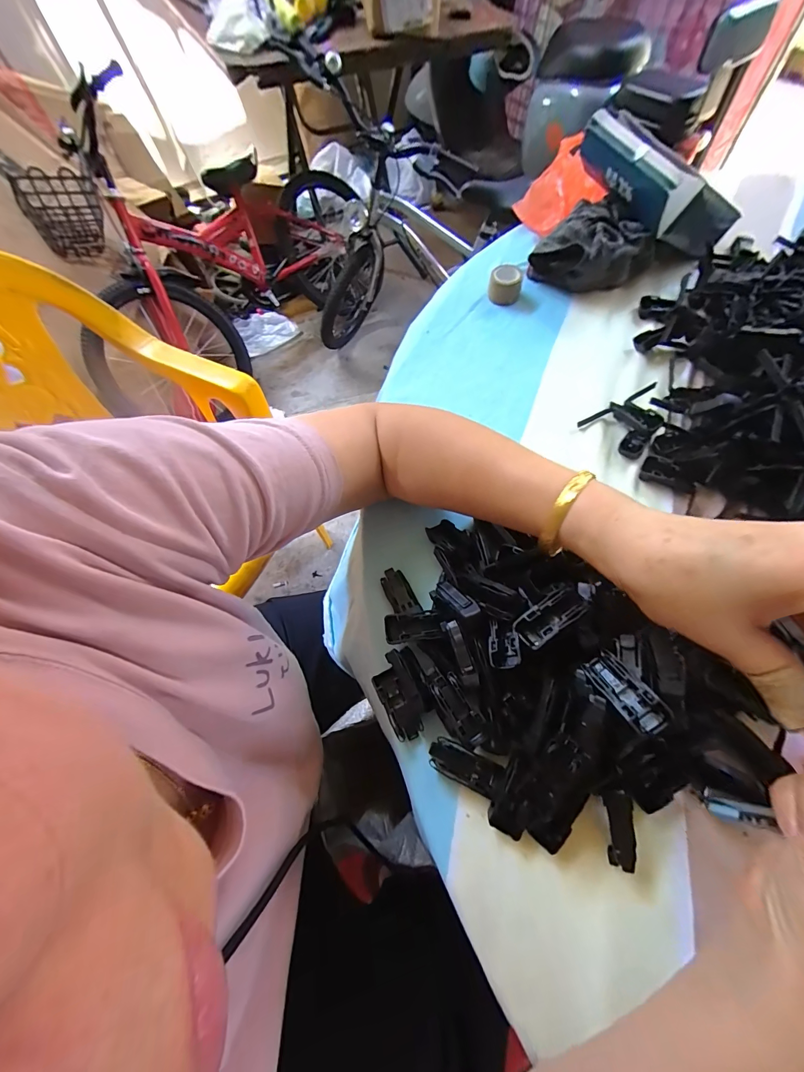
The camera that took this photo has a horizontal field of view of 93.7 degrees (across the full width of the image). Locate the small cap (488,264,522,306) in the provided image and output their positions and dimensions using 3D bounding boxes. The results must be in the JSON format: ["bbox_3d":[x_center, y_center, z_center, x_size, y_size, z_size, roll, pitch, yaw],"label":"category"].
[{"bbox_3d":[0.122,-0.296,0.444,0.037,0.028,0.039,-1,66,1],"label":"small cap"}]

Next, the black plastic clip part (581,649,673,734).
[{"bbox_3d":[0.123,0.087,0.209,0.018,0.016,0.047,-22,32,-8],"label":"black plastic clip part"}]

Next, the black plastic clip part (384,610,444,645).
[{"bbox_3d":[0.008,0.065,0.270,0.040,0.005,0.020,-7,66,-1],"label":"black plastic clip part"}]

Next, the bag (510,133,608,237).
[{"bbox_3d":[0.213,-0.471,0.510,0.108,0.051,0.095,-31,68,-12],"label":"bag"}]

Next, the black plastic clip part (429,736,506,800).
[{"bbox_3d":[0.042,0.153,0.249,0.048,0.013,0.020,22,68,11],"label":"black plastic clip part"}]

